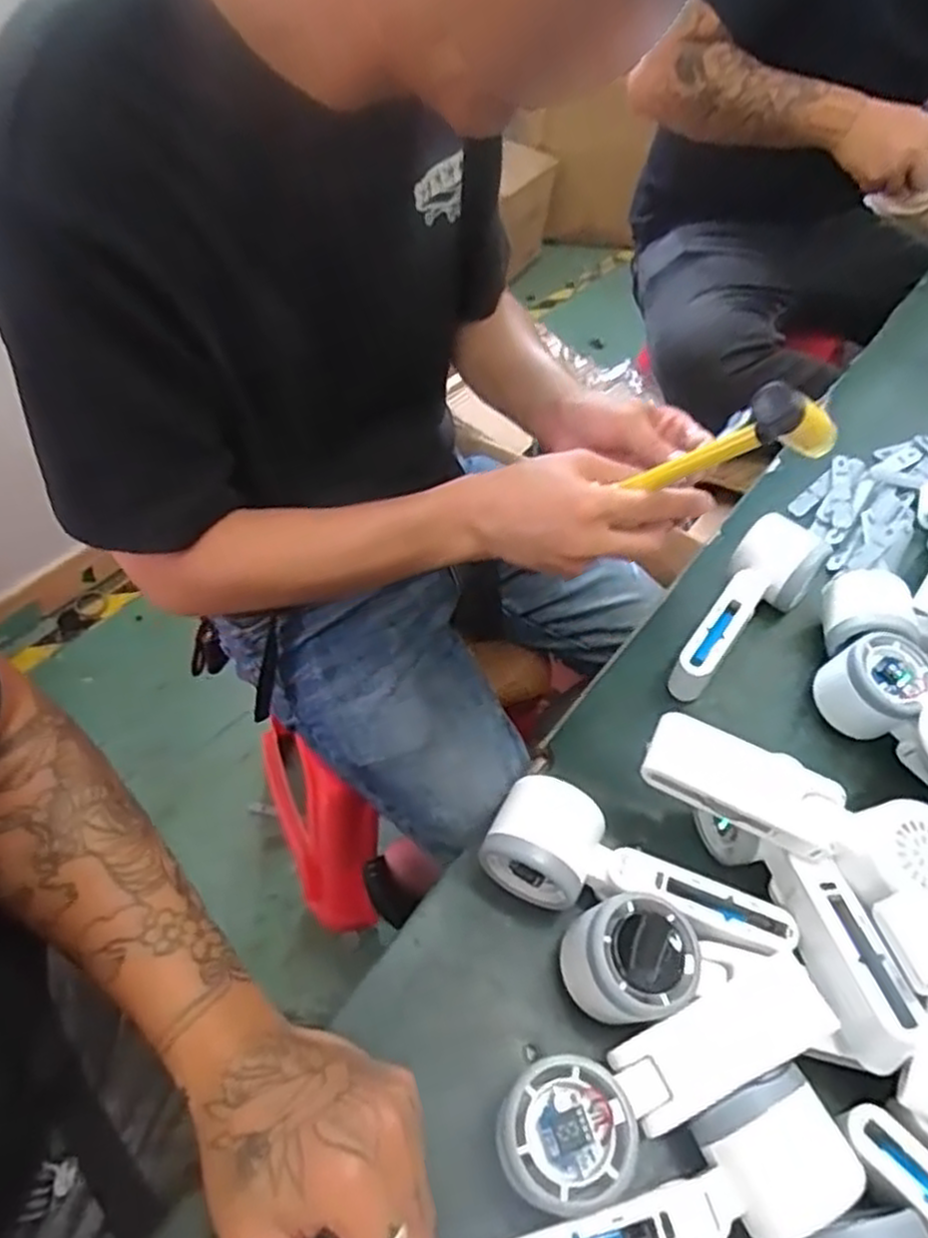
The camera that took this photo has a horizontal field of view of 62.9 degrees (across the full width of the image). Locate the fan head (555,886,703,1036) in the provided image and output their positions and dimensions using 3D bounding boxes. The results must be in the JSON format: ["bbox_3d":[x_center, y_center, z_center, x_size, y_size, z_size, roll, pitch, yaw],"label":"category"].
[{"bbox_3d":[0.086,0.175,0.387,0.060,0.048,0.055,2,52,-3],"label":"fan head"}]

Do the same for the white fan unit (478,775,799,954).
[{"bbox_3d":[0.094,0.144,0.424,0.163,0.045,0.052,20,54,10],"label":"white fan unit"}]

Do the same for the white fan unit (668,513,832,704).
[{"bbox_3d":[0.204,-0.014,0.540,0.056,0.050,0.168,35,58,20],"label":"white fan unit"}]

